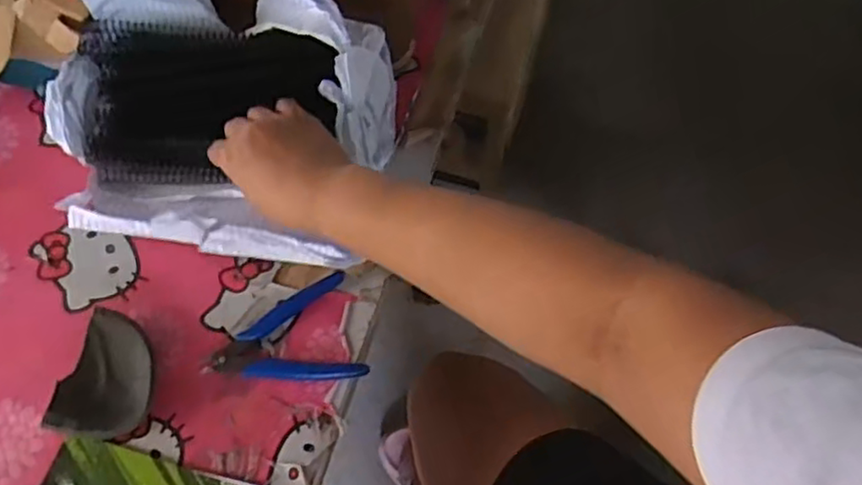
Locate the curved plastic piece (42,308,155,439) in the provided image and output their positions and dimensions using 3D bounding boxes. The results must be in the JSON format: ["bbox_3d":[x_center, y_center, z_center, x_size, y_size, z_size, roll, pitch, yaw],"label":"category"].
[{"bbox_3d":[-0.235,0.100,0.499,0.064,0.028,0.087,9,65,3],"label":"curved plastic piece"}]

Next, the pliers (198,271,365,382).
[{"bbox_3d":[-0.116,0.078,0.522,0.115,0.008,0.080,-16,66,-9],"label":"pliers"}]

